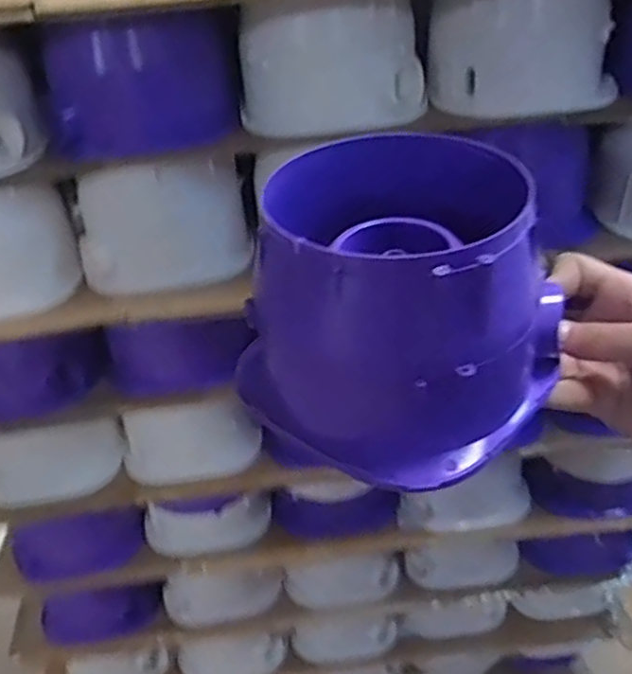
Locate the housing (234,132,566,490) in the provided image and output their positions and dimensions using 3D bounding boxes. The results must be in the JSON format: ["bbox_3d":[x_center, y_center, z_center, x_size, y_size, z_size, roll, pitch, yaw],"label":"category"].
[{"bbox_3d":[0.042,-0.014,0.315,0.098,0.103,0.117,26,45,37],"label":"housing"}]

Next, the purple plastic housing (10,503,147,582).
[{"bbox_3d":[-0.246,0.215,0.745,0.134,0.054,0.052,-9,35,-6],"label":"purple plastic housing"}]

